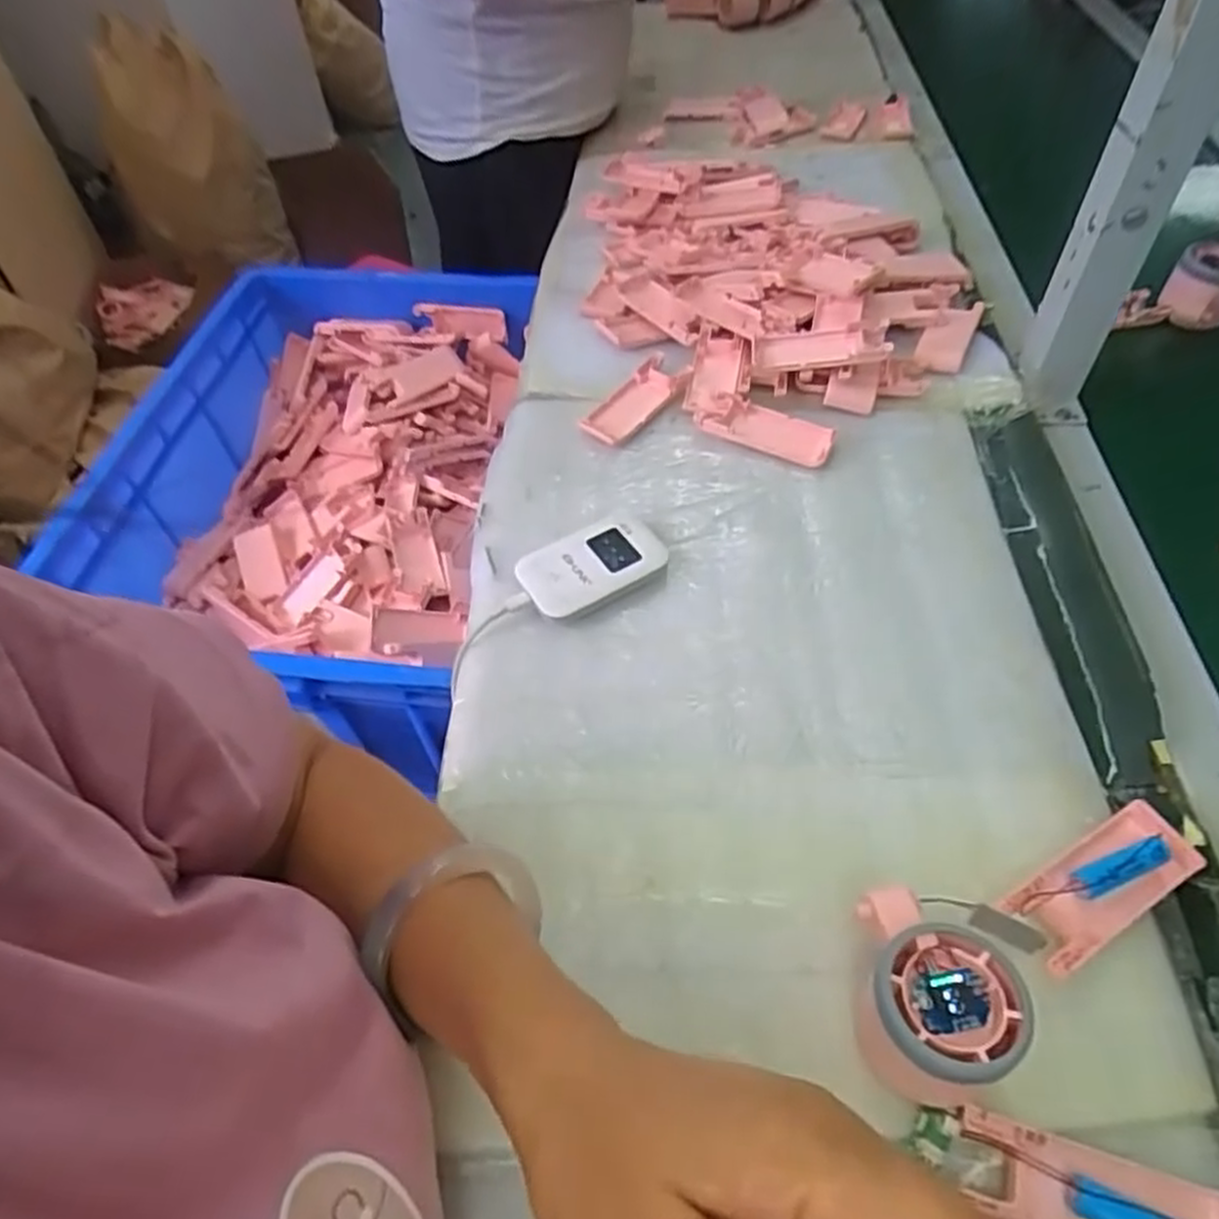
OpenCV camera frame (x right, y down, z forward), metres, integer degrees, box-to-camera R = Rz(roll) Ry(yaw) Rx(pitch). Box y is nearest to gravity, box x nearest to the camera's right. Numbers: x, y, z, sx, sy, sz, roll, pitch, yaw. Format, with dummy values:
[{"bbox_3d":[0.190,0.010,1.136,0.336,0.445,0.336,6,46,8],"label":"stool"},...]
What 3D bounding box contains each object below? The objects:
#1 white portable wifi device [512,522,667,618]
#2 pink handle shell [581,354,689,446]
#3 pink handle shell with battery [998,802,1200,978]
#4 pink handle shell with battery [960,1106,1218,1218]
[{"bbox_3d":[-0.011,-0.028,0.523,0.095,0.013,0.052,-24,69,-13],"label":"white portable wifi device"},{"bbox_3d":[0.022,-0.169,0.631,0.038,0.017,0.102,31,59,24],"label":"pink handle shell"},{"bbox_3d":[0.236,0.133,0.377,0.106,0.027,0.038,-26,55,-17],"label":"pink handle shell with battery"},{"bbox_3d":[0.192,0.233,0.306,0.102,0.020,0.038,12,53,12],"label":"pink handle shell with battery"}]

